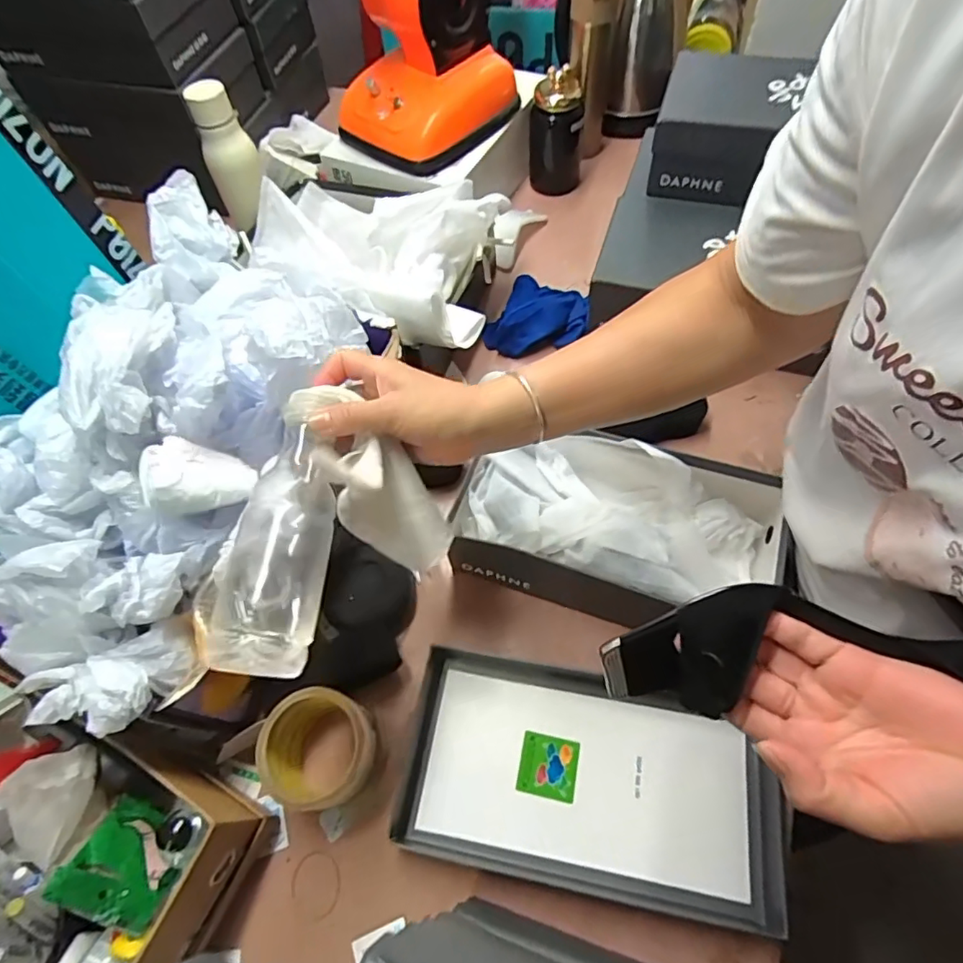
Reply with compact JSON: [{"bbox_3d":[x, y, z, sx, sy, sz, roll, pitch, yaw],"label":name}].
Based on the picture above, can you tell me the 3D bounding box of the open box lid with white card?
[{"bbox_3d":[0.088,0.251,0.480,0.301,0.028,0.161,8,62,8],"label":"open box lid with white card"}]

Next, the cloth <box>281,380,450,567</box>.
[{"bbox_3d":[-0.077,0.001,0.399,0.060,0.151,0.048,-42,22,-18],"label":"cloth"}]

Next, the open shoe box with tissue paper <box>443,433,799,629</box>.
[{"bbox_3d":[0.133,0.039,0.554,0.293,0.088,0.160,14,63,12],"label":"open shoe box with tissue paper"}]

